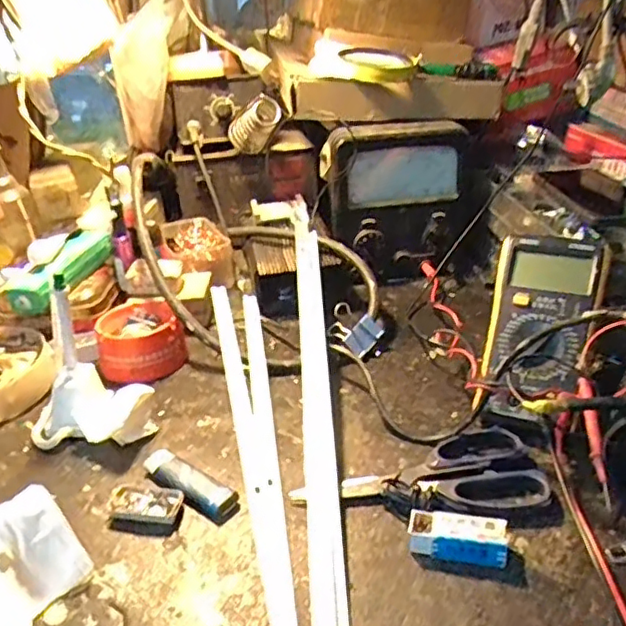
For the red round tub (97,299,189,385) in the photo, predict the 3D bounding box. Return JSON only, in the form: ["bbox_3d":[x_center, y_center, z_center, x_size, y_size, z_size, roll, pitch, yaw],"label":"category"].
[{"bbox_3d":[-0.175,0.027,0.623,0.079,0.046,0.082,-2,29,1],"label":"red round tub"}]

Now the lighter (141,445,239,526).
[{"bbox_3d":[-0.091,0.126,0.458,0.089,0.010,0.029,20,36,35],"label":"lighter"}]

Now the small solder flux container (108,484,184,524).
[{"bbox_3d":[-0.119,0.137,0.442,0.051,0.010,0.026,3,29,9],"label":"small solder flux container"}]

